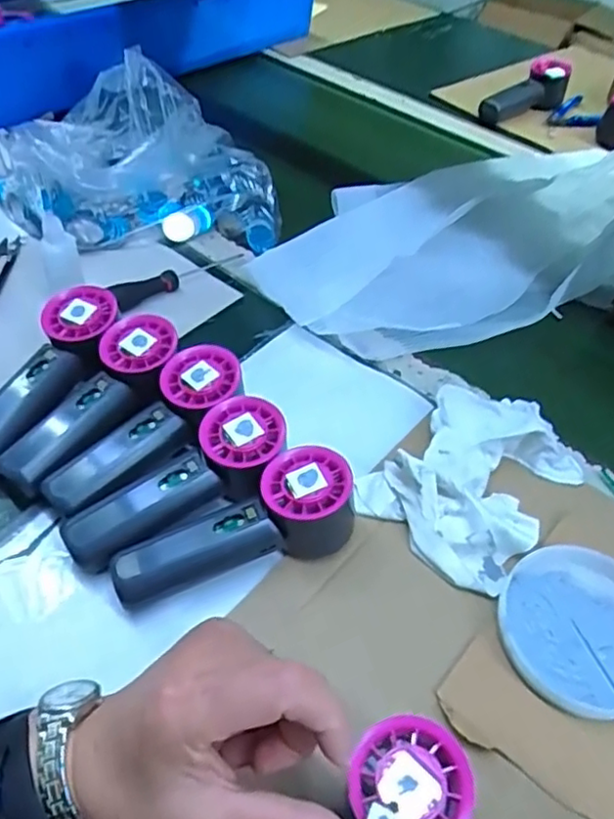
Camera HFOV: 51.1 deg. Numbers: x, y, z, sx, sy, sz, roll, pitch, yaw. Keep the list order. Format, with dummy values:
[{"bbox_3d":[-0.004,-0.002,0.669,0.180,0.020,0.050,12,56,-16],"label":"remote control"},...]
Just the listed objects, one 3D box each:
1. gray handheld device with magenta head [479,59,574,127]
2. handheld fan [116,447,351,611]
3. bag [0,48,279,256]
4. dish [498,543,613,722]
[{"bbox_3d":[0.313,-0.442,0.915,0.060,0.068,0.156,36,56,24],"label":"gray handheld device with magenta head"},{"bbox_3d":[-0.045,0.073,0.405,0.150,0.055,0.052,-13,52,-14],"label":"handheld fan"},{"bbox_3d":[-0.179,-0.259,0.657,0.283,0.098,0.200,-7,50,-10],"label":"bag"},{"bbox_3d":[0.168,0.134,0.391,0.100,0.021,0.097,-9,51,-11],"label":"dish"}]

